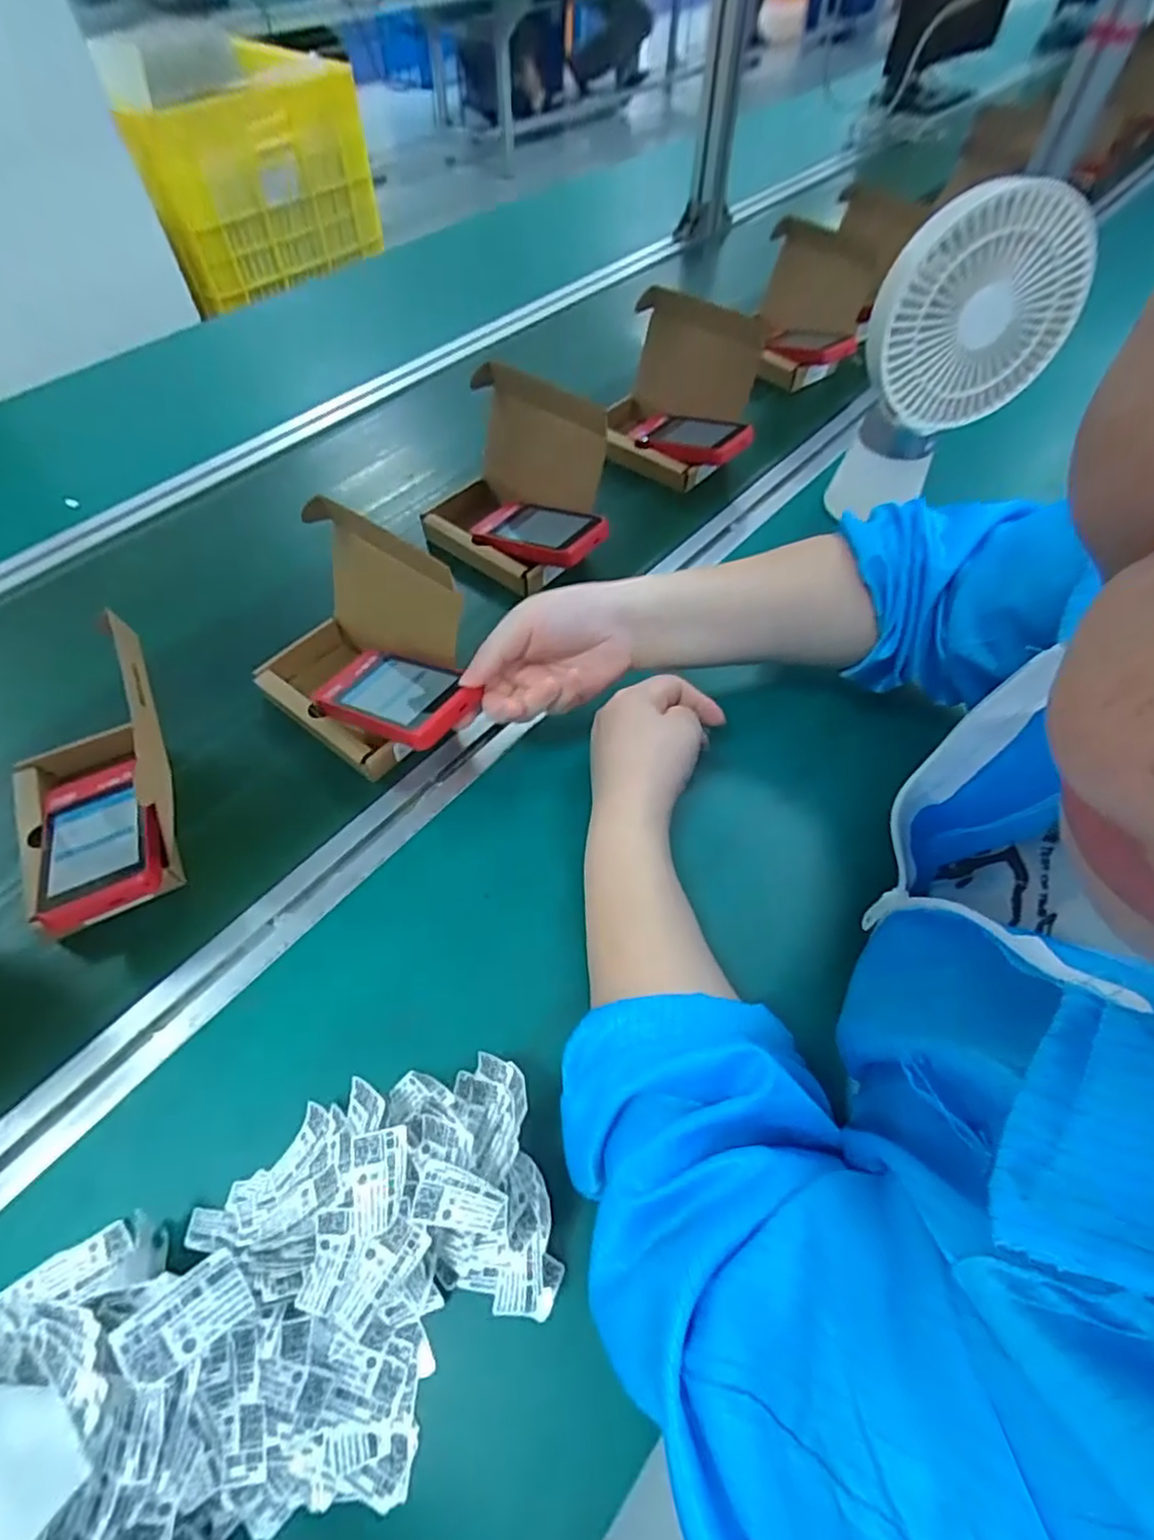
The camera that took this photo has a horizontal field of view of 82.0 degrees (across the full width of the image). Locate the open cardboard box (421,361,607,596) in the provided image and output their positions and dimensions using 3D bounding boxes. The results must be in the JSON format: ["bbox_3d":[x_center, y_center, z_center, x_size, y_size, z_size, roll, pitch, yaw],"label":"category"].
[{"bbox_3d":[-0.056,-0.252,0.572,0.129,0.099,0.156,-38,63,-19],"label":"open cardboard box"}]

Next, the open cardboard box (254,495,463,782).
[{"bbox_3d":[-0.160,-0.093,0.477,0.137,0.109,0.124,35,66,20],"label":"open cardboard box"}]

